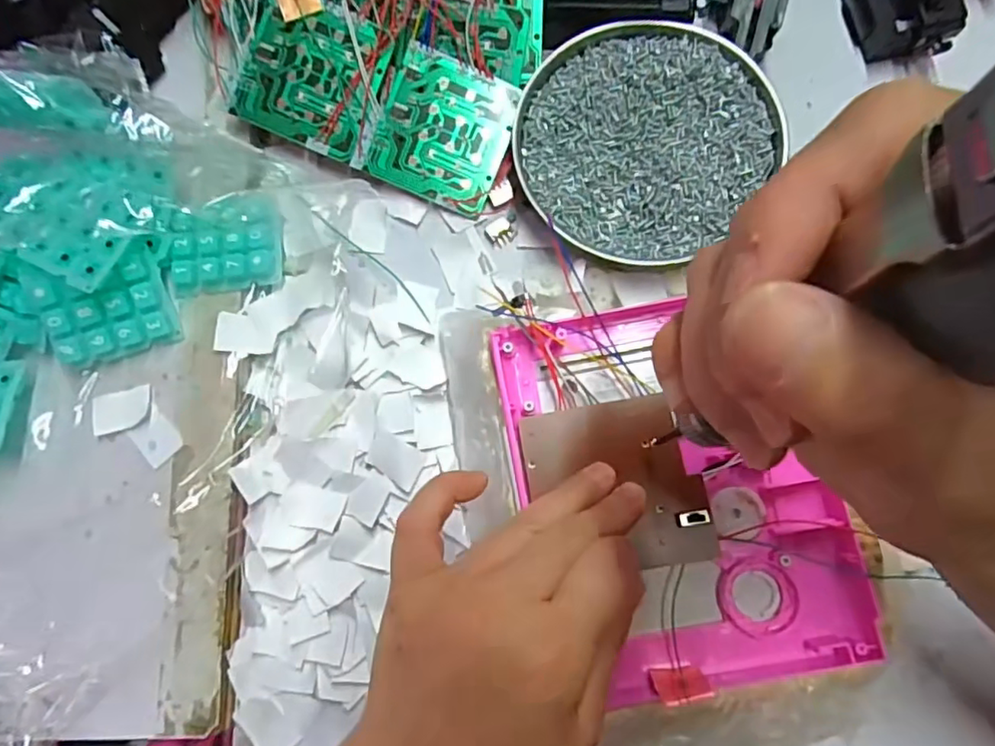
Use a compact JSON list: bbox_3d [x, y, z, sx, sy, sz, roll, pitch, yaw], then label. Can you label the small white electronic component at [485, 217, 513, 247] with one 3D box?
[{"bbox_3d":[0.002,-0.077,0.324,0.013,0.004,0.014,-30,80,-2],"label":"small white electronic component"}]

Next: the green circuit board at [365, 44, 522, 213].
[{"bbox_3d":[-0.028,-0.129,0.319,0.067,0.004,0.070,23,95,-4],"label":"green circuit board"}]

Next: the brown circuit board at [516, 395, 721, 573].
[{"bbox_3d":[0.051,0.048,0.257,0.073,0.010,0.072,-10,78,2],"label":"brown circuit board"}]

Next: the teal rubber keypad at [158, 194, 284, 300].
[{"bbox_3d":[-0.143,-0.067,0.310,0.058,0.012,0.046,-9,79,1],"label":"teal rubber keypad"}]

